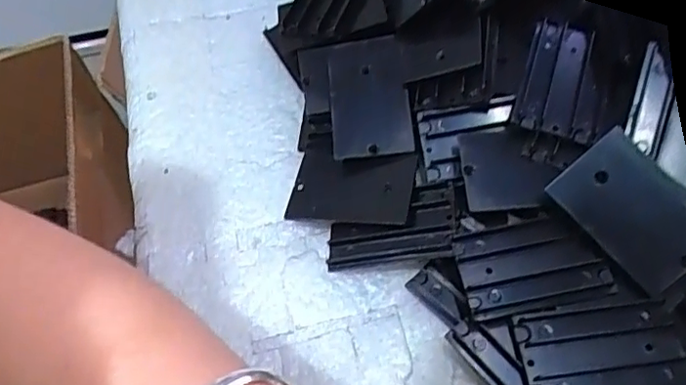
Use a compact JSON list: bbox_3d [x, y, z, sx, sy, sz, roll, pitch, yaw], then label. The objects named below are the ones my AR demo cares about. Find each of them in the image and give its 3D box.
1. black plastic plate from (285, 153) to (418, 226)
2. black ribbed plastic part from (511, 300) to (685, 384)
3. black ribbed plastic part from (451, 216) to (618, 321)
[{"bbox_3d":[0.003,-0.002,0.265,0.054,0.006,0.035,0,62,22],"label":"black plastic plate"},{"bbox_3d":[0.090,0.057,0.211,0.053,0.004,0.034,-7,58,0],"label":"black ribbed plastic part"},{"bbox_3d":[0.071,0.026,0.228,0.052,0.004,0.034,-10,58,-1],"label":"black ribbed plastic part"}]

